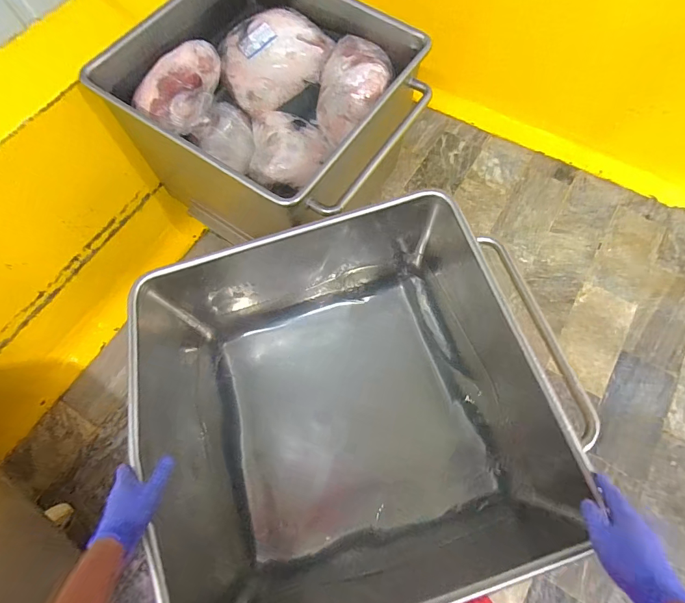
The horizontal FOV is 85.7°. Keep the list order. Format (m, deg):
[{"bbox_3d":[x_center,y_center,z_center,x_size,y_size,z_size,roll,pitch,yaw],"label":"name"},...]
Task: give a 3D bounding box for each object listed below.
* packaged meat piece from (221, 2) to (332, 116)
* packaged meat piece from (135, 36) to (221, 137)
[{"bbox_3d":[-0.193,-0.676,1.025,0.285,0.103,0.251,-28,70,-9],"label":"packaged meat piece"},{"bbox_3d":[-0.431,-0.549,0.946,0.174,0.088,0.266,10,69,6],"label":"packaged meat piece"}]

